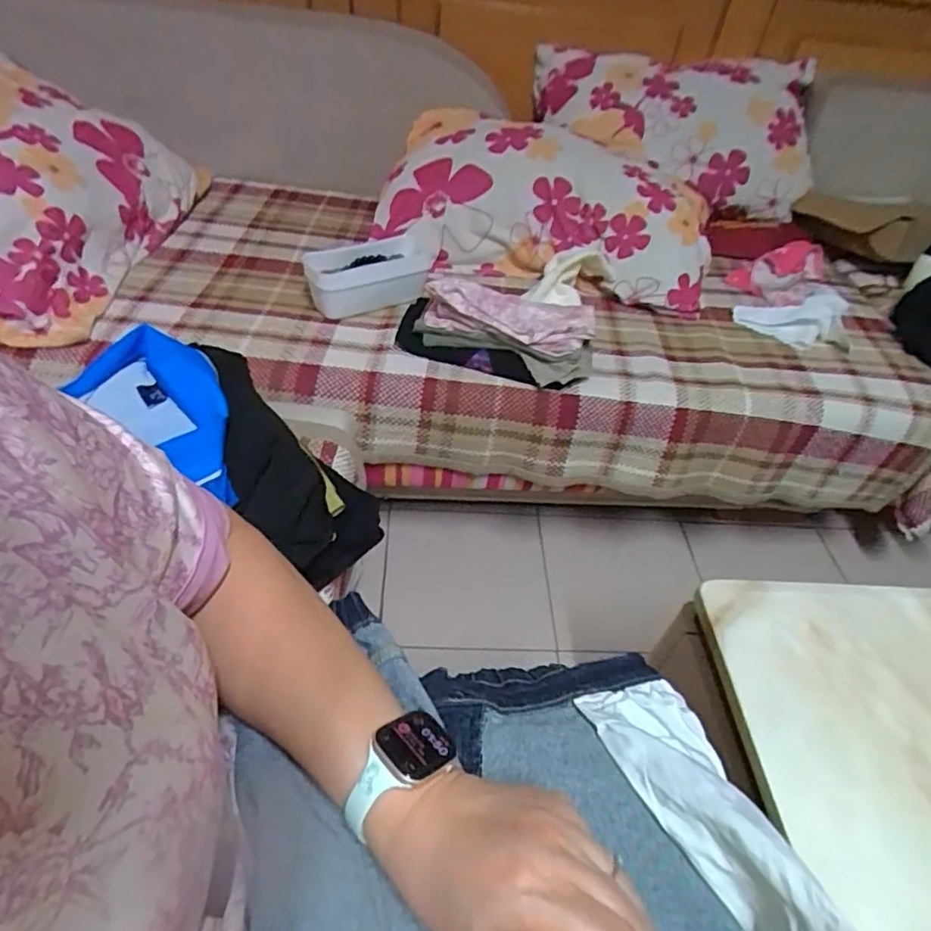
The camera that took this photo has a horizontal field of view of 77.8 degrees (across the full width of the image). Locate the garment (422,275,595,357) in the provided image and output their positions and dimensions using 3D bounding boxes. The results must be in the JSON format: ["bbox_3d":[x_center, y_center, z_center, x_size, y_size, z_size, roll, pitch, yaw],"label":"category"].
[{"bbox_3d":[0.073,-0.252,0.908,0.259,0.050,0.139,15,45,7],"label":"garment"}]

